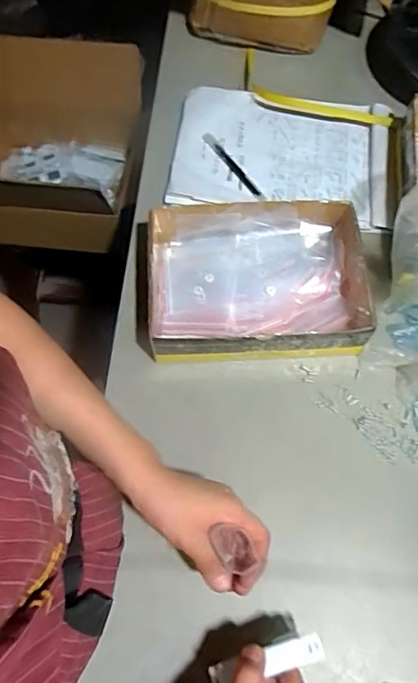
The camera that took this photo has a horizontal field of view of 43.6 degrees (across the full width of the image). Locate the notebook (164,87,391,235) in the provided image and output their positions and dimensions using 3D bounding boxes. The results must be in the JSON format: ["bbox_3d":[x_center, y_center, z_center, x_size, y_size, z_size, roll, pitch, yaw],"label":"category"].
[{"bbox_3d":[0.101,-0.265,0.735,0.295,0.021,0.204,7,67,4],"label":"notebook"}]

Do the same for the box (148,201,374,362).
[{"bbox_3d":[0.059,-0.071,0.632,0.259,0.070,0.184,-5,67,-2],"label":"box"}]

